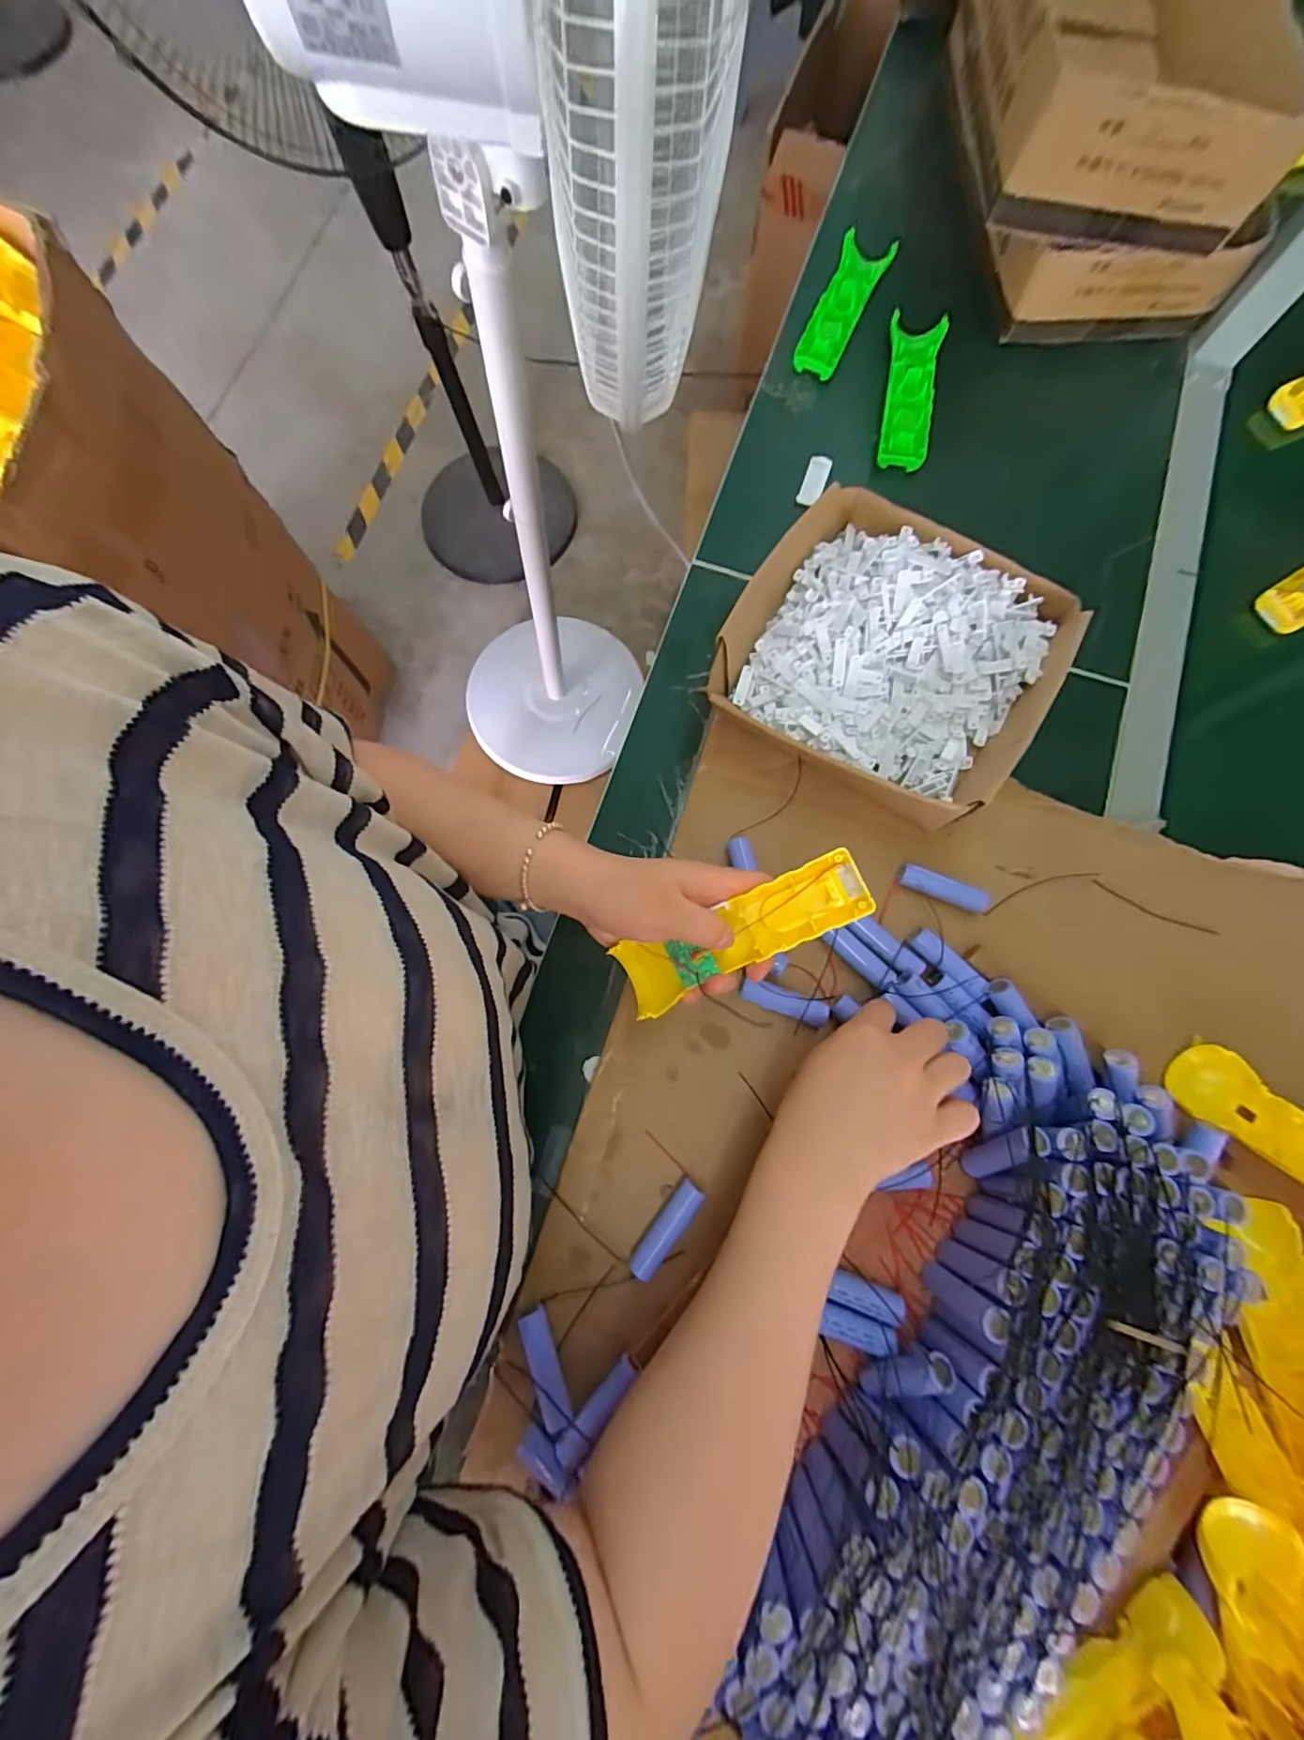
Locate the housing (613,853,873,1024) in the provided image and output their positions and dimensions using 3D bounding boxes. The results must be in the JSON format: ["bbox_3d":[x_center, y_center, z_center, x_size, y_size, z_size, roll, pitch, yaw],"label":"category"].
[{"bbox_3d":[0.053,0.040,0.355,0.159,0.022,0.046,-28,79,13],"label":"housing"}]

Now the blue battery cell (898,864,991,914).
[{"bbox_3d":[0.228,0.015,0.445,0.072,0.014,0.017,19,79,4],"label":"blue battery cell"}]

